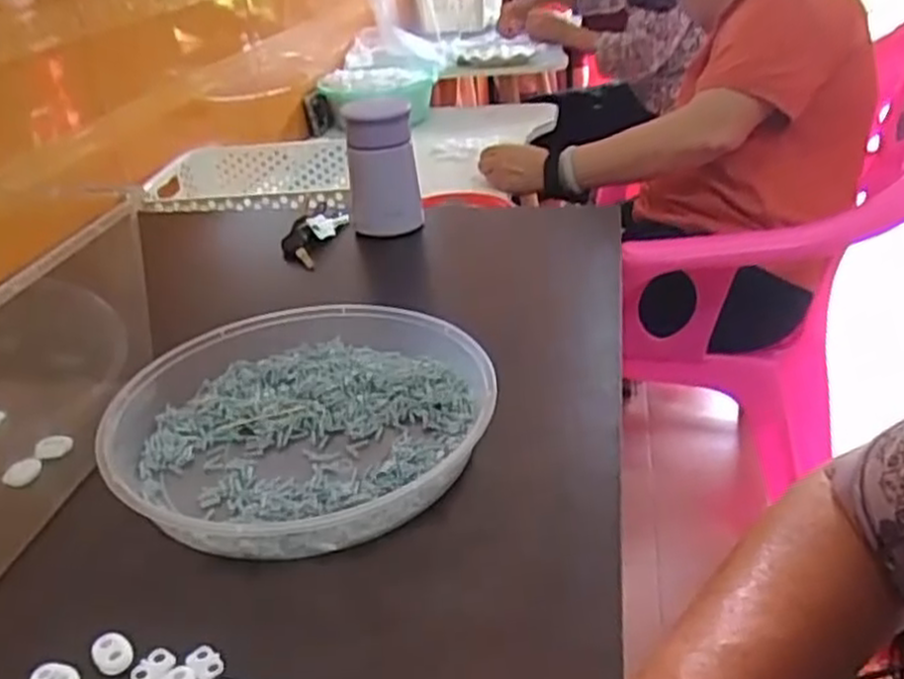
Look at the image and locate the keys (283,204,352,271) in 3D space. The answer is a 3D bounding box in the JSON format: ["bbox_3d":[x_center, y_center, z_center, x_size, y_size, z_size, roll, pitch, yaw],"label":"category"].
[{"bbox_3d":[-0.140,-0.106,0.789,0.039,0.029,0.112,6,31,12],"label":"keys"}]

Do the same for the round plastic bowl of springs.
[{"bbox_3d":[-0.095,0.045,0.490,0.225,0.039,0.220,-3,29,2],"label":"round plastic bowl of springs"}]

